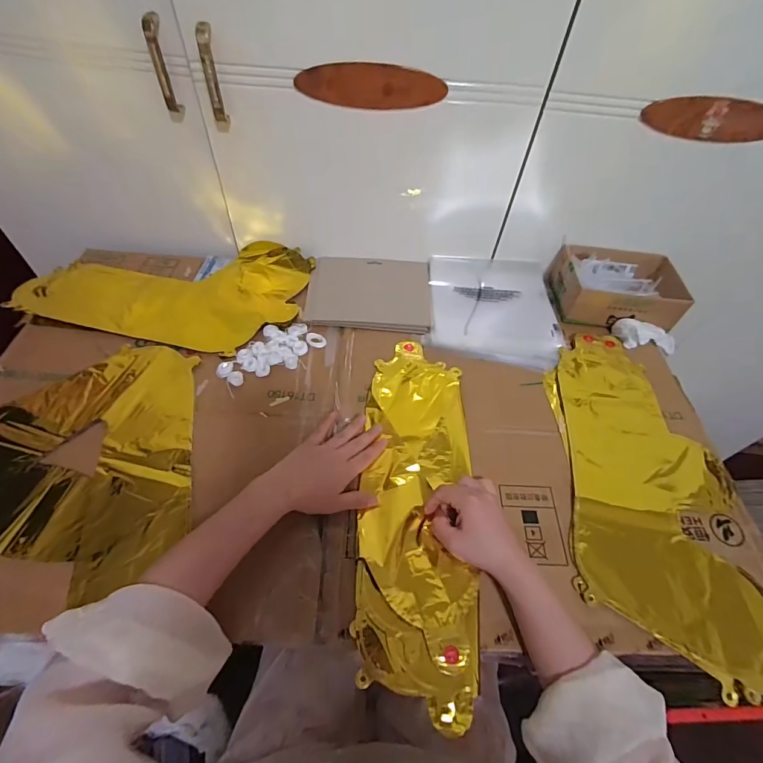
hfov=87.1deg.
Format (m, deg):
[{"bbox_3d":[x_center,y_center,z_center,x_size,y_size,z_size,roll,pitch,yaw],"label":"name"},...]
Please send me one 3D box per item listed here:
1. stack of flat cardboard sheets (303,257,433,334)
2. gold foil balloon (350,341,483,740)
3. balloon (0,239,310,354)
[{"bbox_3d":[-0.017,-0.153,0.672,0.200,0.008,0.167,3,52,-3],"label":"stack of flat cardboard sheets"},{"bbox_3d":[0.043,0.128,0.486,0.128,0.016,0.430,4,54,-2],"label":"gold foil balloon"},{"bbox_3d":[-0.337,-0.162,0.652,0.415,0.023,0.249,10,53,3],"label":"balloon"}]

